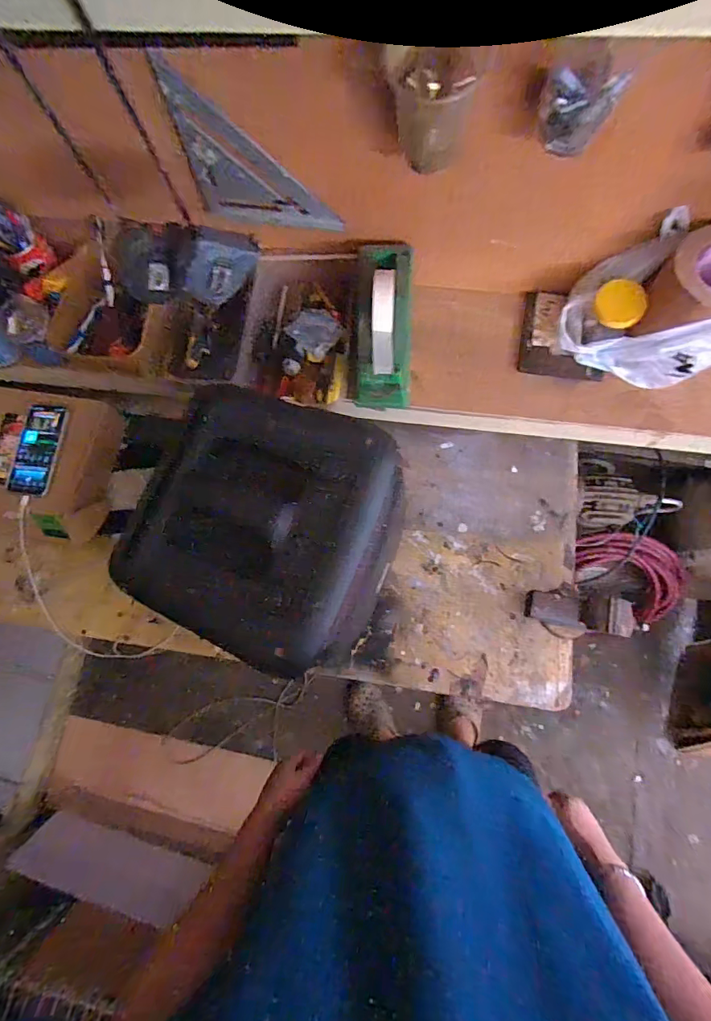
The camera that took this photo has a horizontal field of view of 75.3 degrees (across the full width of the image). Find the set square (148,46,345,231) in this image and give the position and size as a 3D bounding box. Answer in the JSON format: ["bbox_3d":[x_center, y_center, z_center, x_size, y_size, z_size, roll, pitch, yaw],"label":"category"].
[{"bbox_3d":[-0.115,-0.415,0.541,0.180,0.168,0.015,9,76,9],"label":"set square"}]

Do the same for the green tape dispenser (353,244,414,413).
[{"bbox_3d":[0.040,-0.249,0.621,0.080,0.081,0.215,1,92,1],"label":"green tape dispenser"}]

